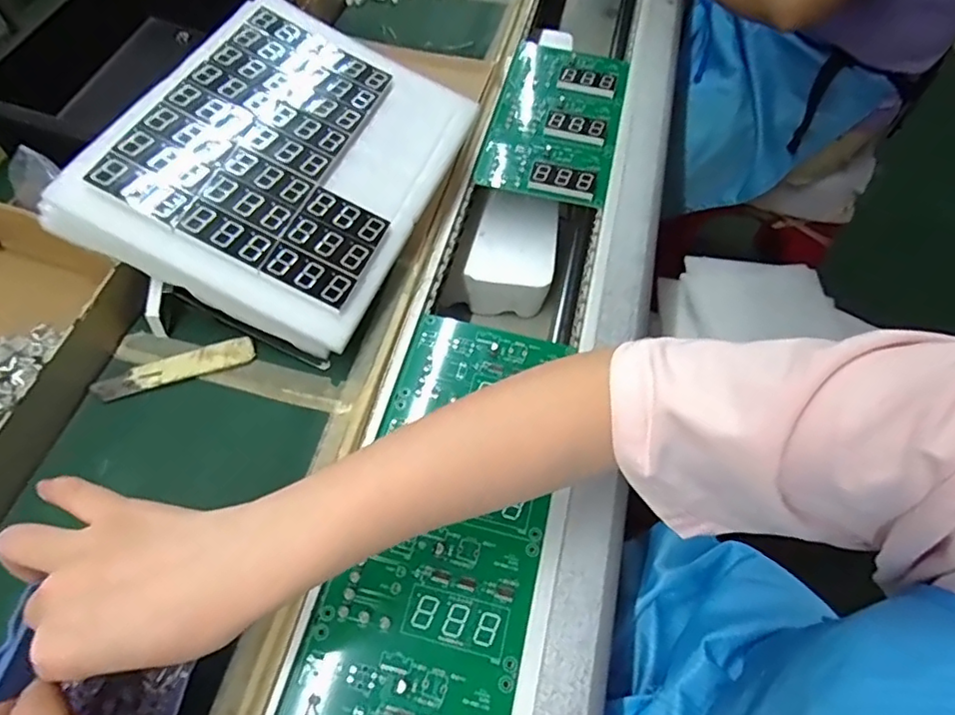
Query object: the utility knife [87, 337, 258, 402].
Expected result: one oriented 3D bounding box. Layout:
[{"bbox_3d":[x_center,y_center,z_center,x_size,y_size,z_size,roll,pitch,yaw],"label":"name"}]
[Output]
[{"bbox_3d":[-0.215,0.008,0.415,0.107,0.007,0.021,-16,62,-12],"label":"utility knife"}]

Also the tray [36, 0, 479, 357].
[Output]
[{"bbox_3d":[-0.142,-0.158,0.451,0.210,0.034,0.272,28,62,-8],"label":"tray"}]

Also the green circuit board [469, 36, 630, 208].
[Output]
[{"bbox_3d":[0.082,-0.246,0.591,0.121,0.020,0.221,14,60,5],"label":"green circuit board"}]

